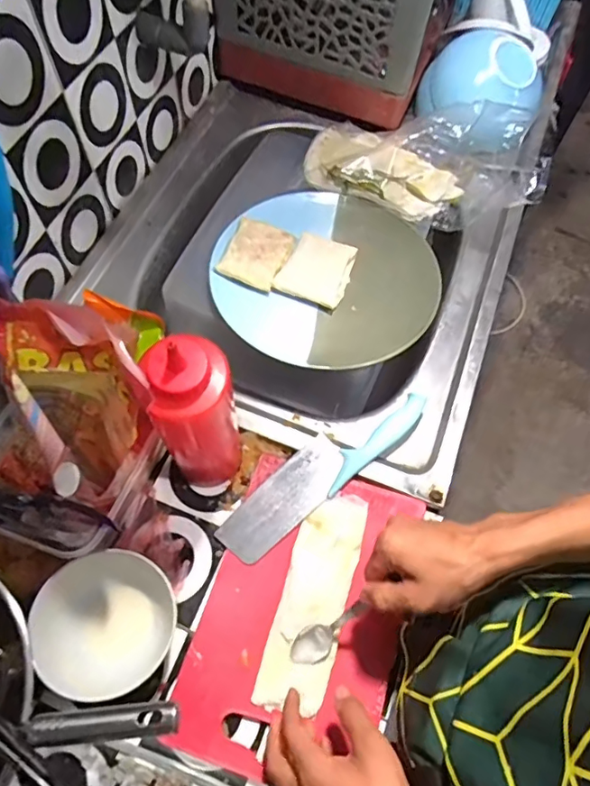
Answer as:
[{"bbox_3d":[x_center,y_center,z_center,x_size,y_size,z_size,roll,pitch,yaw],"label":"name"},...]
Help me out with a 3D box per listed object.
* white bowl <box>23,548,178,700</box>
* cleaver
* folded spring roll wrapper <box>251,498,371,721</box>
[{"bbox_3d":[-0.170,0.202,0.464,0.120,0.061,0.113,1,65,-2],"label":"white bowl"},{"bbox_3d":[0.030,0.077,0.549,0.252,0.027,0.059,-36,71,-18],"label":"cleaver"},{"bbox_3d":[0.020,0.196,0.506,0.065,0.007,0.202,19,67,6],"label":"folded spring roll wrapper"}]

